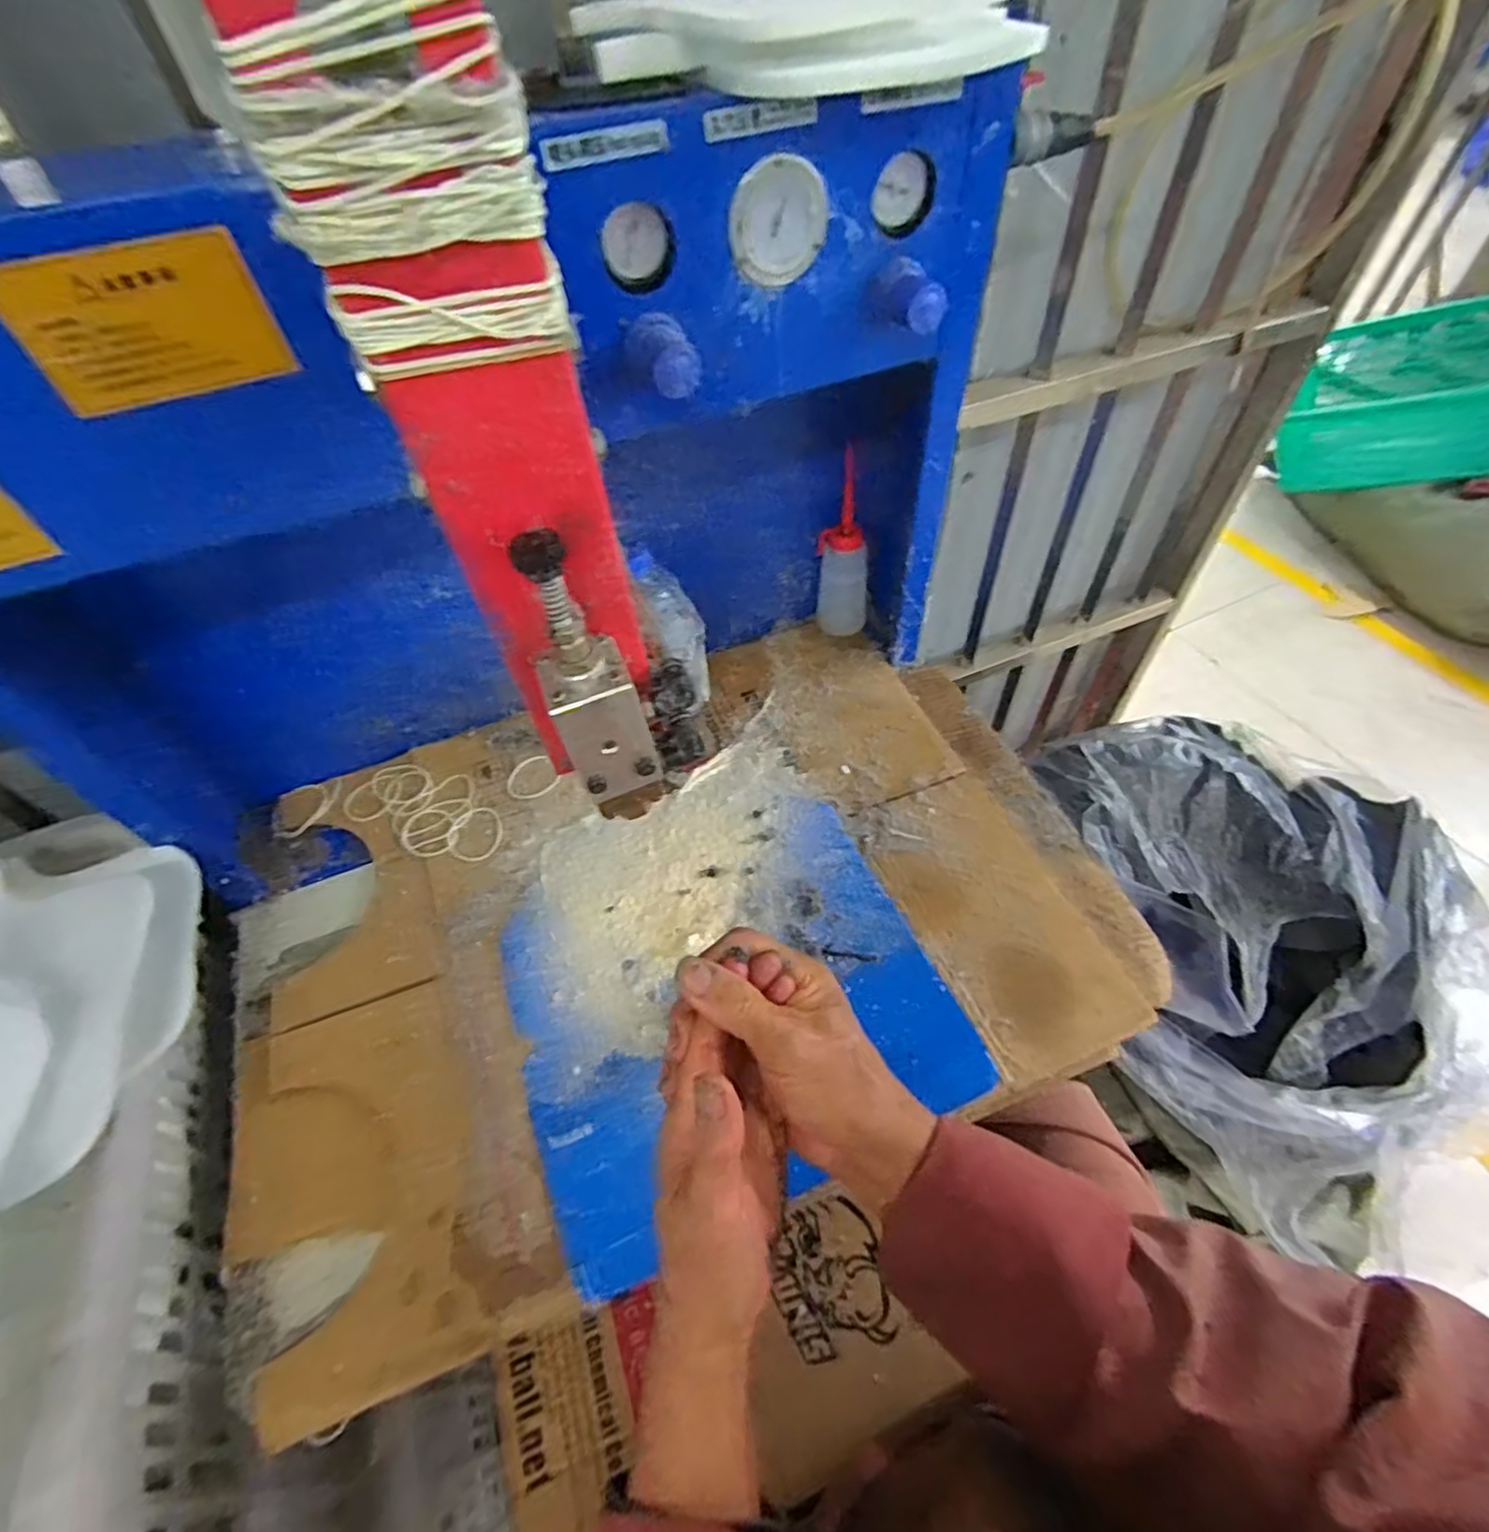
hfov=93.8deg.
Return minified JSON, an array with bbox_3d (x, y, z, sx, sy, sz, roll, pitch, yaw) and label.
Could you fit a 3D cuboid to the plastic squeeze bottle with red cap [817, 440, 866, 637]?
[{"bbox_3d":[0.099,-0.208,0.691,0.046,0.169,0.043,-23,54,-13],"label":"plastic squeeze bottle with red cap"}]

